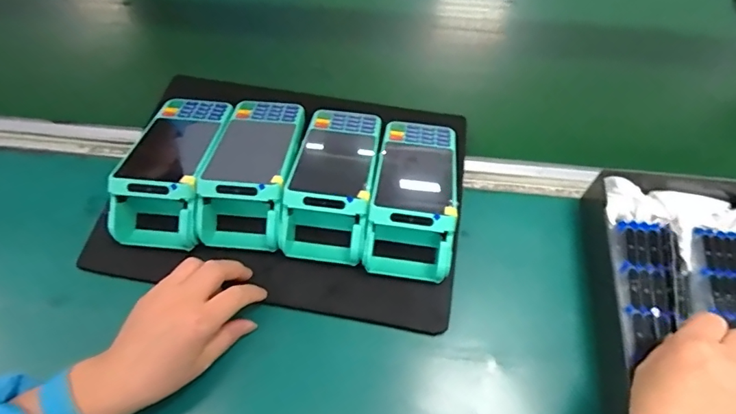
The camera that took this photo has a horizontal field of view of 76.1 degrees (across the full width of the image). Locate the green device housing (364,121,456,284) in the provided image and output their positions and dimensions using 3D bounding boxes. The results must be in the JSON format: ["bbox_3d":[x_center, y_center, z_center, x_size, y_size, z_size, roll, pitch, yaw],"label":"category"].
[{"bbox_3d":[0.044,-0.020,0.442,0.072,0.058,0.166,8,62,3],"label":"green device housing"}]

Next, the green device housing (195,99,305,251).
[{"bbox_3d":[-0.110,-0.046,0.451,0.080,0.051,0.170,3,61,0],"label":"green device housing"}]

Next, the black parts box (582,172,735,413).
[{"bbox_3d":[0.296,0.094,0.404,0.174,0.052,0.261,5,61,1],"label":"black parts box"}]

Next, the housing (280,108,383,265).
[{"bbox_3d":[-0.030,-0.035,0.446,0.075,0.057,0.166,7,61,2],"label":"housing"}]

